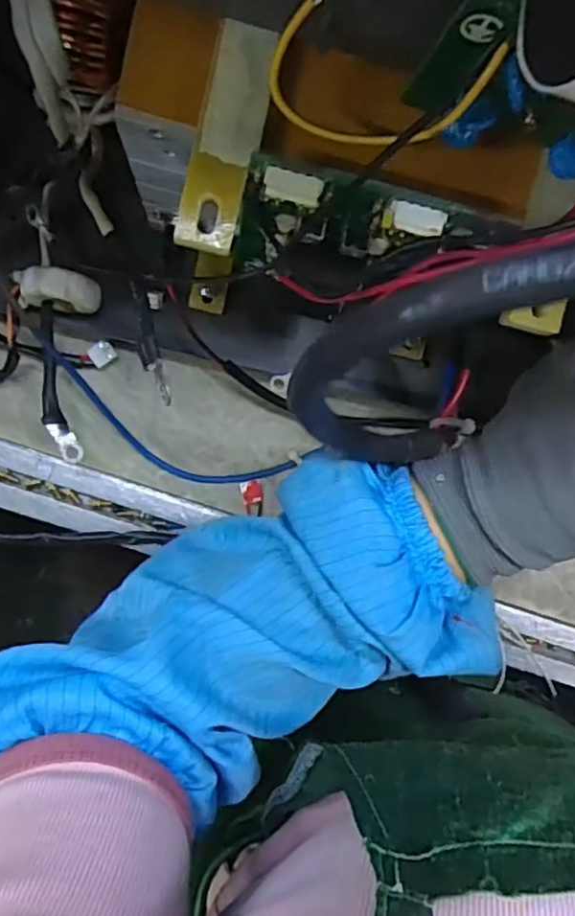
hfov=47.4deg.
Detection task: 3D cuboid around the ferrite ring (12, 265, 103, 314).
[{"bbox_3d":[-0.127,-0.094,0.366,0.042,0.036,0.020,8,94,-8],"label":"ferrite ring"}]

